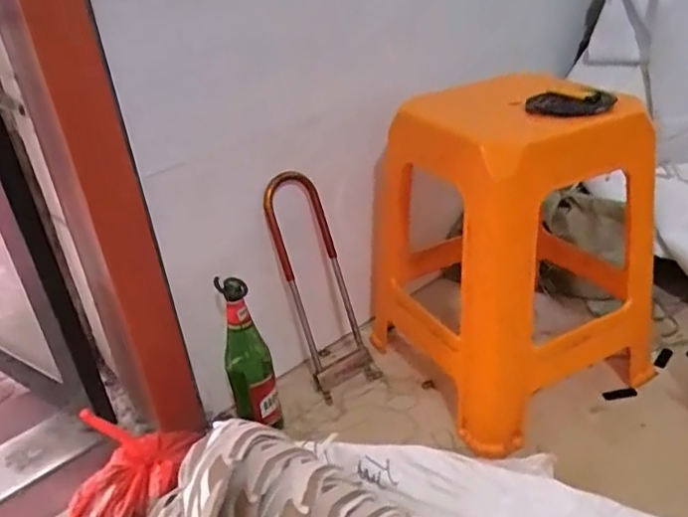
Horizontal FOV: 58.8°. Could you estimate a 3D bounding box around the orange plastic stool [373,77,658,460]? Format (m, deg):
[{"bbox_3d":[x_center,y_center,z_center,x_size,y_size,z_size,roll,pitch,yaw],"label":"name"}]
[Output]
[{"bbox_3d":[0.250,-0.033,1.006,0.341,0.462,0.407,-18,32,-20],"label":"orange plastic stool"}]

